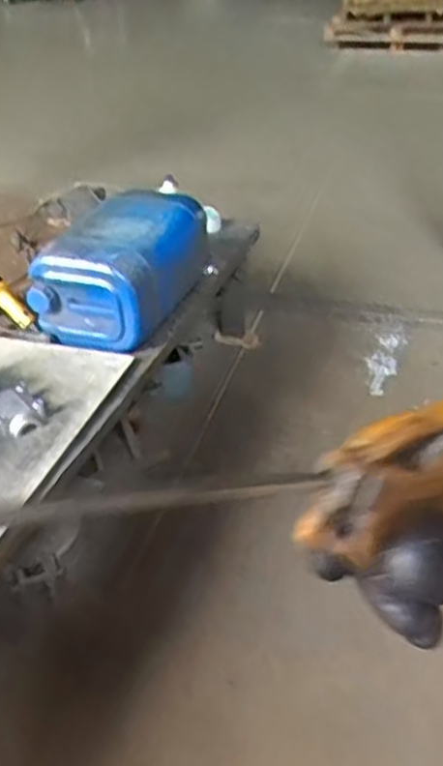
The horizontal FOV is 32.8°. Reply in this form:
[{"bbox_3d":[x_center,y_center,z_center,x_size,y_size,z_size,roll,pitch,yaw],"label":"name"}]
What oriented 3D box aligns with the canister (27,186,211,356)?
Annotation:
[{"bbox_3d":[-0.242,-0.297,1.839,0.302,0.224,0.436,8,36,14],"label":"canister"}]

